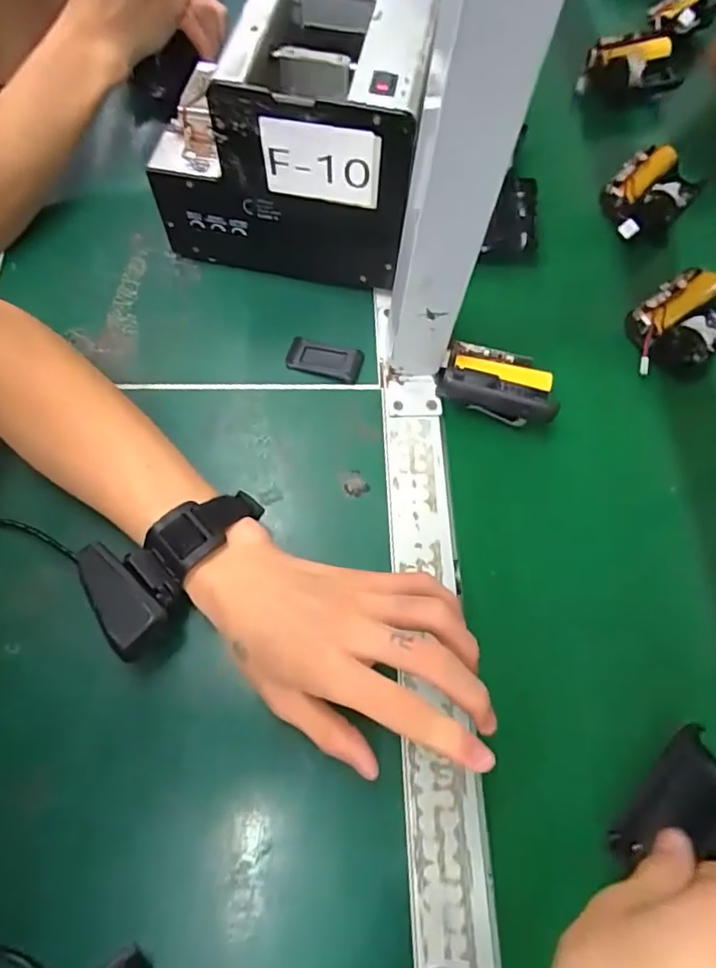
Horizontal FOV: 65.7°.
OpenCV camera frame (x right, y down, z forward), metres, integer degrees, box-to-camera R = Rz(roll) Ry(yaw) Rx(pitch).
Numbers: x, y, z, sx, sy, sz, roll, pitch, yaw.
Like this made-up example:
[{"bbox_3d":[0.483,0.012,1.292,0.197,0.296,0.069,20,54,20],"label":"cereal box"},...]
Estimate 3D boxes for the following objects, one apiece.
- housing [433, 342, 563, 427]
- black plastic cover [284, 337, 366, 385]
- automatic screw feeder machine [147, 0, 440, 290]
[{"bbox_3d":[0.101,-0.076,0.406,0.081,0.036,0.061,11,67,4],"label":"housing"},{"bbox_3d":[-0.026,-0.095,0.425,0.057,0.004,0.028,15,67,5],"label":"black plastic cover"},{"bbox_3d":[-0.046,-0.253,0.409,0.177,0.147,0.127,11,67,3],"label":"automatic screw feeder machine"}]

